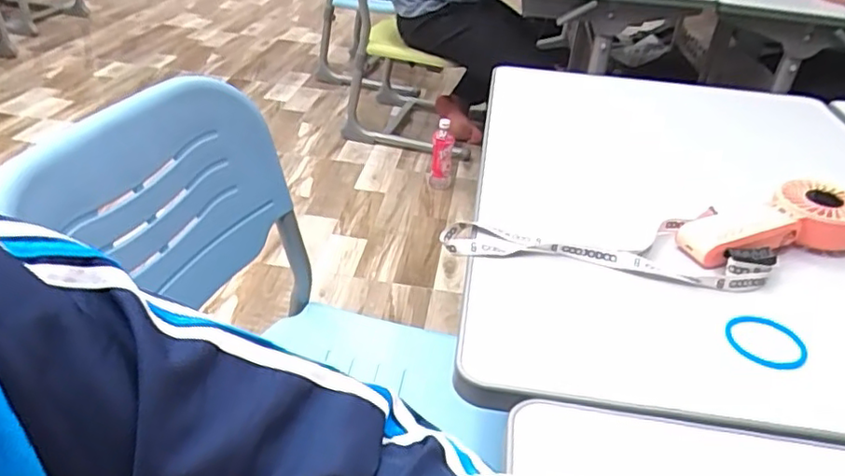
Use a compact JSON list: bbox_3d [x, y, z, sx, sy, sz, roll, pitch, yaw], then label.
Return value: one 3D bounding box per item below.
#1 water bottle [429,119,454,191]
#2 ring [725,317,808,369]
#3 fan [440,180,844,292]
[{"bbox_3d":[0.058,-0.251,1.867,0.065,0.216,0.058,6,33,1],"label":"water bottle"},{"bbox_3d":[0.253,0.077,0.462,0.045,0.010,0.055,-16,37,-13],"label":"ring"},{"bbox_3d":[0.213,-0.004,0.547,0.378,0.050,0.110,1,33,-7],"label":"fan"}]

